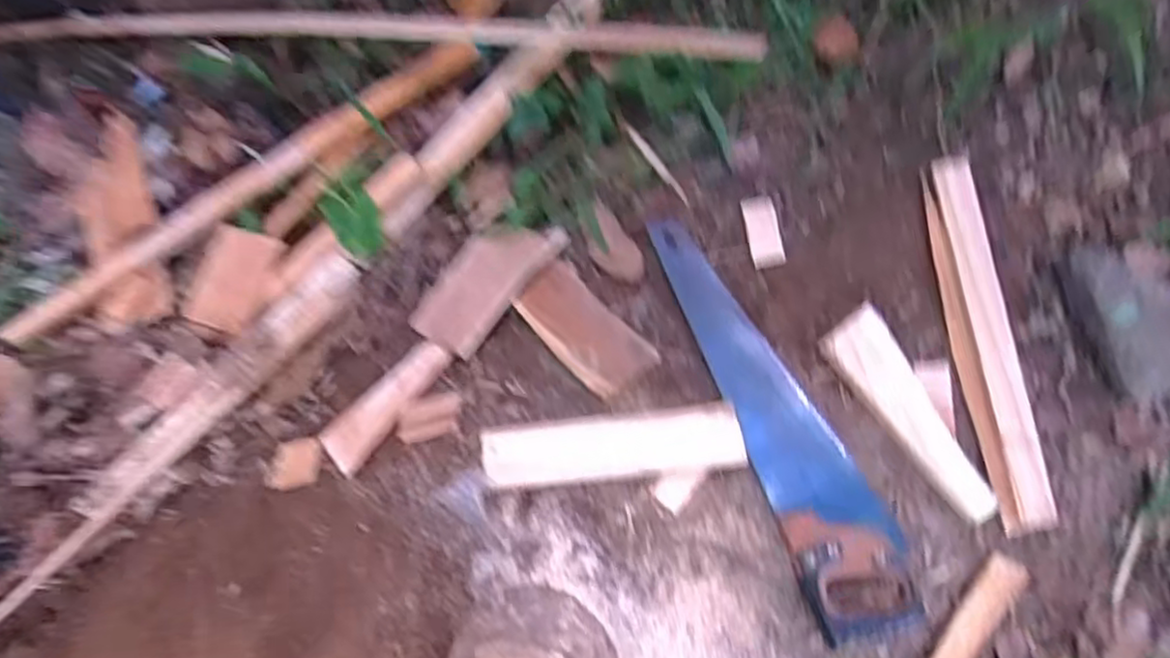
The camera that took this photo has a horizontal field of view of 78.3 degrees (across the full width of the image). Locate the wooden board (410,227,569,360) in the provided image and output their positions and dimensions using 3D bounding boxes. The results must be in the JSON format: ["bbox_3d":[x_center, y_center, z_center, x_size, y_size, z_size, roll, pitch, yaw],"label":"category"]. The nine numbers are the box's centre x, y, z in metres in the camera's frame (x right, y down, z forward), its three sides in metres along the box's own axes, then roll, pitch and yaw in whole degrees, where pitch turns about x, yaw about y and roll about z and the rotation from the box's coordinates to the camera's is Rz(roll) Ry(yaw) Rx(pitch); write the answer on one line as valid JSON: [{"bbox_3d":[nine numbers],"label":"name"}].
[{"bbox_3d":[-0.129,-0.061,0.931,0.119,0.018,0.205,30,72,34],"label":"wooden board"}]

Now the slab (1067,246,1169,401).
[{"bbox_3d":[0.574,0.000,0.744,0.190,0.051,0.123,27,104,1],"label":"slab"}]

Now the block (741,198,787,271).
[{"bbox_3d":[0.212,-0.116,0.856,0.040,0.018,0.084,-15,75,10],"label":"block"}]

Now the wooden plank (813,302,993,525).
[{"bbox_3d":[0.357,0.094,0.778,0.066,0.017,0.250,-37,84,15],"label":"wooden plank"}]

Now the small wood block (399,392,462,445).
[{"bbox_3d":[-0.181,0.106,0.855,0.074,0.016,0.045,-15,60,4],"label":"small wood block"}]

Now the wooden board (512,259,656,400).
[{"bbox_3d":[-0.005,-0.001,0.863,0.083,0.019,0.189,-38,62,-12],"label":"wooden board"}]

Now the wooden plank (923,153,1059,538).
[{"bbox_3d":[0.439,0.015,0.791,0.060,0.022,0.410,-11,85,-3],"label":"wooden plank"}]

